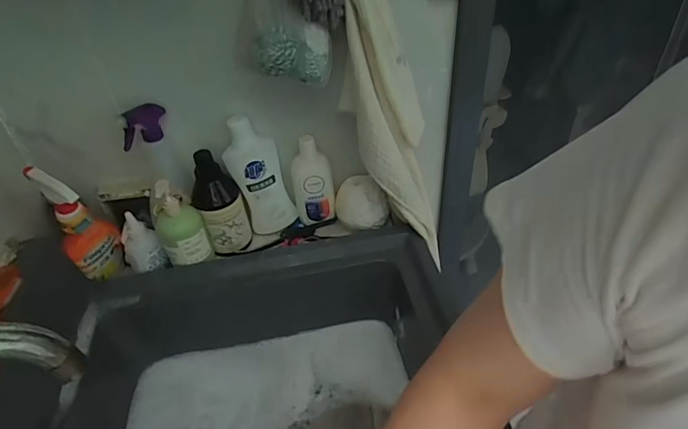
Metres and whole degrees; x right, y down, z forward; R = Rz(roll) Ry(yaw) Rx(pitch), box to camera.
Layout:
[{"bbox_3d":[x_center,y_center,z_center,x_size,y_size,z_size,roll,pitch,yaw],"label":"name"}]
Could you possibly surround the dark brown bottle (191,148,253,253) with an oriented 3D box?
[{"bbox_3d":[-0.222,-0.013,0.817,0.075,0.197,0.066,7,41,13],"label":"dark brown bottle"}]

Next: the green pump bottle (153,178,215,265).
[{"bbox_3d":[-0.286,0.008,0.776,0.077,0.151,0.078,-21,43,-19],"label":"green pump bottle"}]

